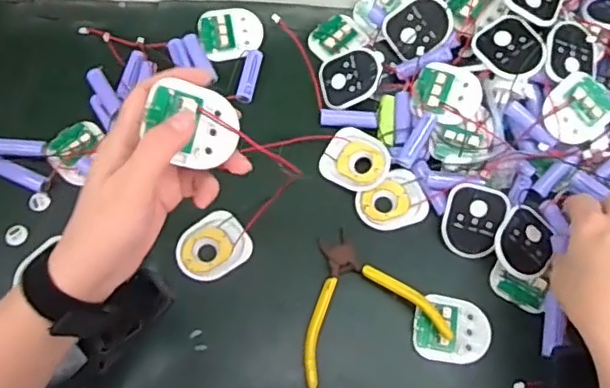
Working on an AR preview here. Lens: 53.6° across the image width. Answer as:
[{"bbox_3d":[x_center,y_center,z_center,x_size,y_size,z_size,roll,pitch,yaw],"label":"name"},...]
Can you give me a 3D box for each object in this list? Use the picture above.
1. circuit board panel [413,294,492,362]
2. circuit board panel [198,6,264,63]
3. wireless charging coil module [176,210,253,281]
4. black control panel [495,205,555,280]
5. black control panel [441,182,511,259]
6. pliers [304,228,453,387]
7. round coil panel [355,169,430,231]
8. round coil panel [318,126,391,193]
[{"bbox_3d":[0.115,0.104,0.469,0.059,0.012,0.050,5,68,1],"label":"circuit board panel"},{"bbox_3d":[-0.069,-0.152,0.558,0.057,0.012,0.056,-21,70,-9],"label":"circuit board panel"},{"bbox_3d":[-0.075,0.044,0.495,0.058,0.011,0.048,-34,79,-12],"label":"wireless charging coil module"},{"bbox_3d":[0.173,0.040,0.477,0.048,0.009,0.047,44,73,0],"label":"black control panel"},{"bbox_3d":[0.135,0.021,0.486,0.046,0.009,0.058,22,95,5],"label":"black control panel"},{"bbox_3d":[0.039,0.081,0.474,0.112,0.009,0.106,-19,70,-9],"label":"pliers"},{"bbox_3d":[0.075,0.008,0.510,0.058,0.010,0.046,-33,72,-13],"label":"round coil panel"},{"bbox_3d":[0.044,-0.028,0.519,0.058,0.010,0.049,26,85,22],"label":"round coil panel"}]

